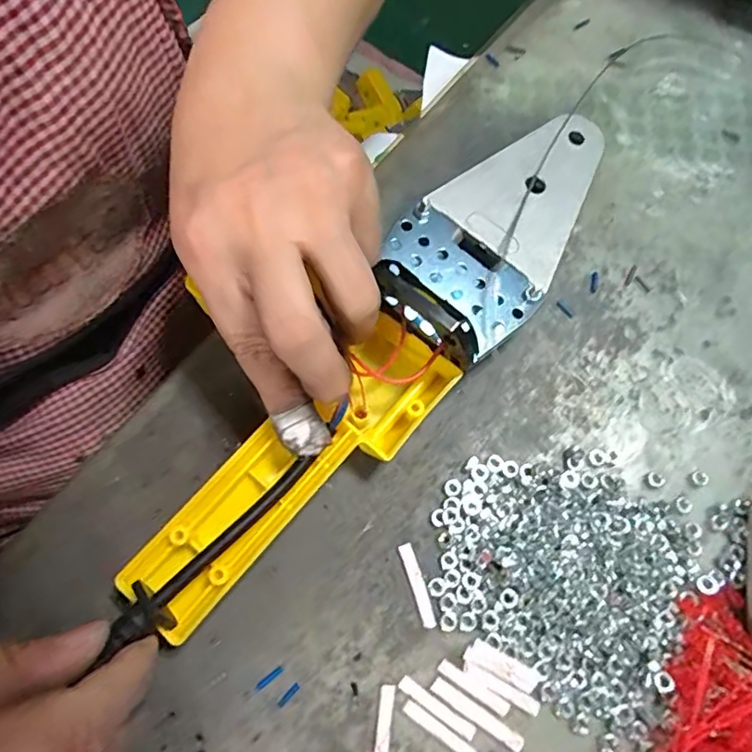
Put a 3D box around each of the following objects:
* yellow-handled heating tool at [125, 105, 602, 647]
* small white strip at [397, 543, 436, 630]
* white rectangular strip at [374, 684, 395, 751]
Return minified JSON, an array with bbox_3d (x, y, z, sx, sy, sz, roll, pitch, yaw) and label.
[{"bbox_3d":[0.009,-0.015,0.223,0.059,0.046,0.271,39,78,16],"label":"yellow-handled heating tool"},{"bbox_3d":[0.017,0.083,0.215,0.006,0.004,0.032,-18,72,-7],"label":"small white strip"},{"bbox_3d":[0.003,0.131,0.199,0.005,0.004,0.031,8,71,2],"label":"white rectangular strip"}]

